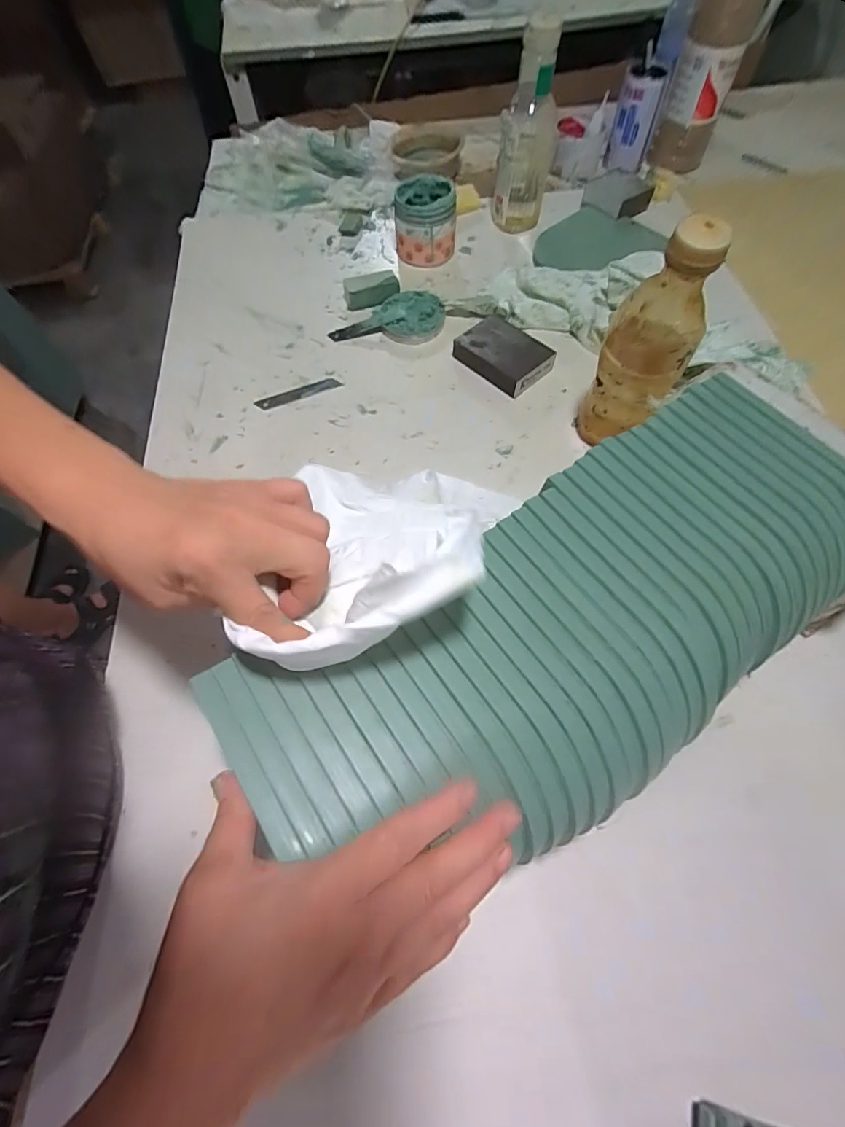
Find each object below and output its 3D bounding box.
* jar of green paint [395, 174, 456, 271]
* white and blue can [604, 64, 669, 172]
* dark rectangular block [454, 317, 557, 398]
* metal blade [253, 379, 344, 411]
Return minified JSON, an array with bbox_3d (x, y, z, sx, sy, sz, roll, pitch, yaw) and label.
[{"bbox_3d":[0.004,-0.455,0.627,0.081,0.078,0.064,-1,64,1],"label":"jar of green paint"},{"bbox_3d":[0.328,-0.687,0.726,0.064,0.118,0.065,19,66,11],"label":"white and blue can"},{"bbox_3d":[0.094,-0.243,0.544,0.100,0.029,0.065,41,72,19],"label":"dark rectangular block"},{"bbox_3d":[-0.146,-0.199,0.549,0.101,0.004,0.017,-21,71,-8],"label":"metal blade"}]

